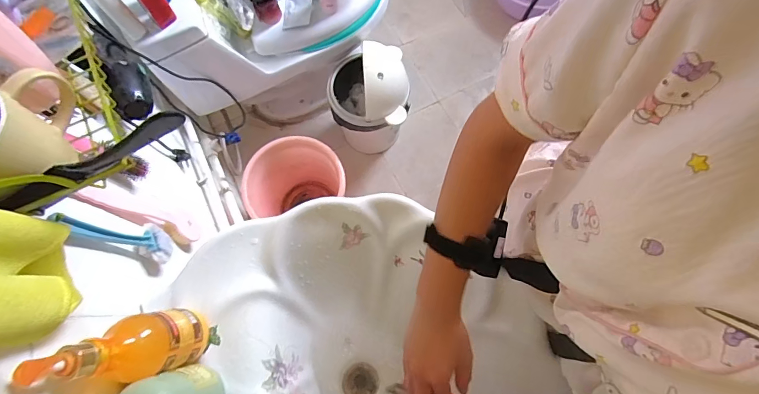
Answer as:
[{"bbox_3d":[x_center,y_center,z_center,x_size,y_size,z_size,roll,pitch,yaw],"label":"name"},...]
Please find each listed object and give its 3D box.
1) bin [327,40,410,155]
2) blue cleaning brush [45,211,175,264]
[{"bbox_3d":[-0.035,-0.331,1.321,0.252,0.384,0.267,2,73,1],"label":"bin"},{"bbox_3d":[-0.347,0.056,0.535,0.044,0.174,0.048,29,76,9],"label":"blue cleaning brush"}]

